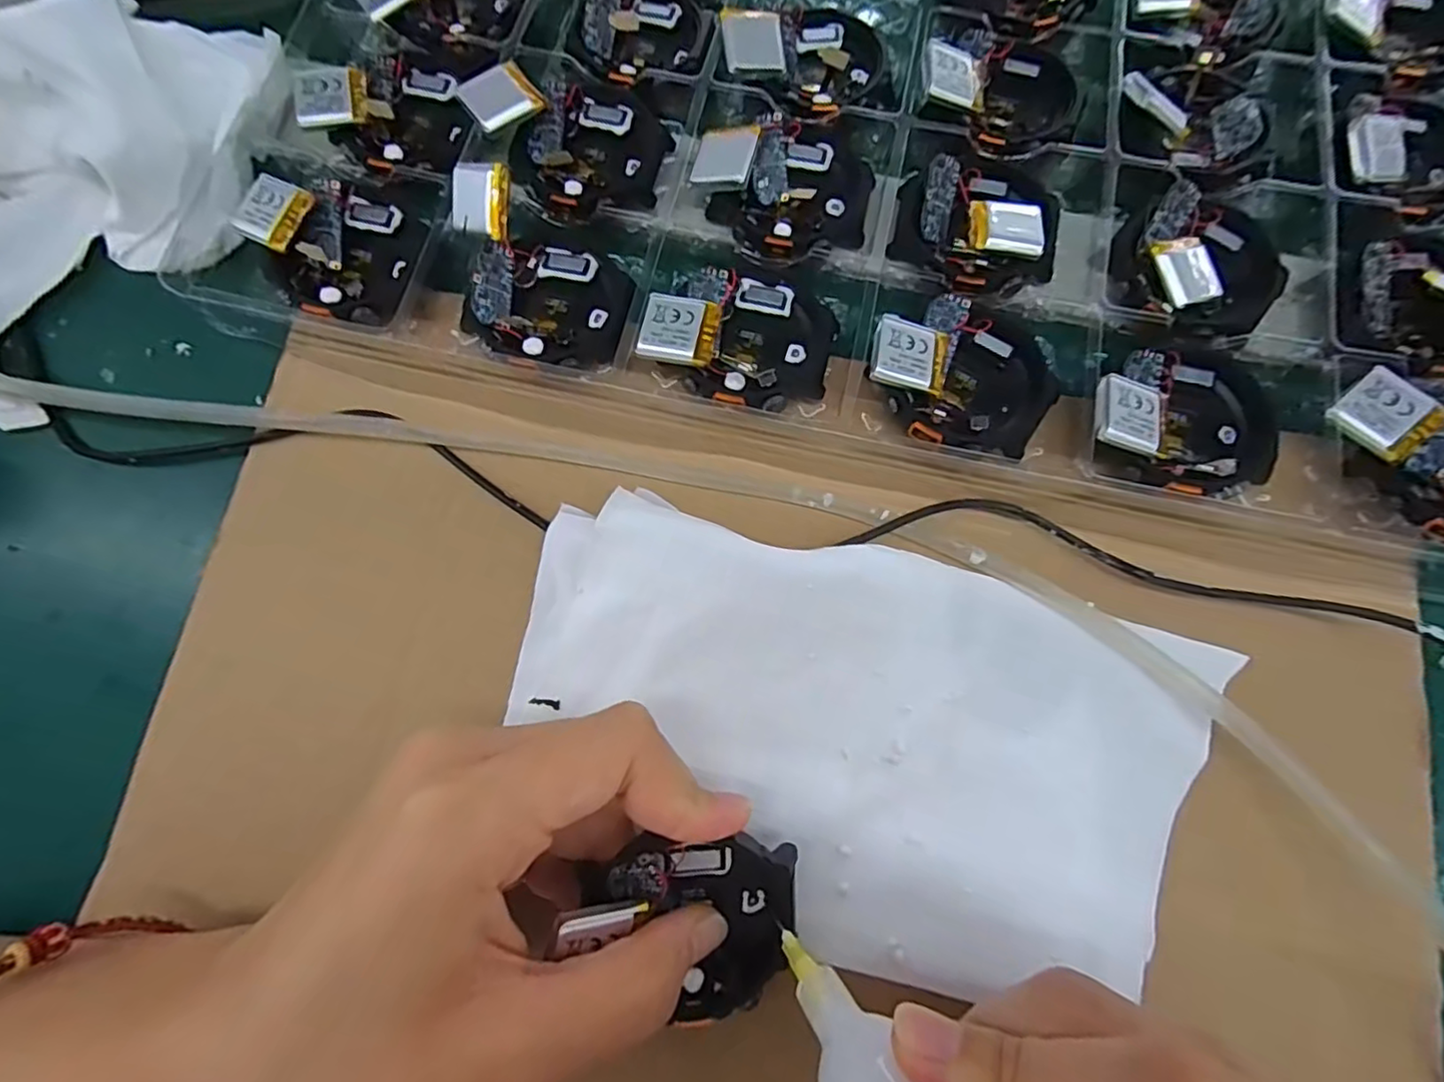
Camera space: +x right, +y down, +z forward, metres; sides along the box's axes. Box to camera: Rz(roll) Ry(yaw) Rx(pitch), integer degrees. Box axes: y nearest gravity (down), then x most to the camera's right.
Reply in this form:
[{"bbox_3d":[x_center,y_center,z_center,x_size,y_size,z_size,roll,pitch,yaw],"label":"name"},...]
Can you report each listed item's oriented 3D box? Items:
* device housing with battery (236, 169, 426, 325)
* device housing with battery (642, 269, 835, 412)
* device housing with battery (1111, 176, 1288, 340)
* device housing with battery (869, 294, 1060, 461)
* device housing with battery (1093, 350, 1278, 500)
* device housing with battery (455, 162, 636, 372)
[{"bbox_3d":[-0.128,-0.098,0.204,0.056,0.018,0.046,26,81,5],"label":"device housing with battery"},{"bbox_3d":[0.006,-0.065,0.197,0.058,0.017,0.046,12,80,3],"label":"device housing with battery"},{"bbox_3d":[0.154,-0.089,0.200,0.049,0.010,0.049,0,79,1],"label":"device housing with battery"},{"bbox_3d":[0.074,-0.052,0.192,0.055,0.015,0.047,13,80,3],"label":"device housing with battery"},{"bbox_3d":[0.139,-0.037,0.187,0.057,0.018,0.046,1,79,1],"label":"device housing with battery"},{"bbox_3d":[-0.062,-0.082,0.195,0.059,0.025,0.046,29,81,6],"label":"device housing with battery"}]

